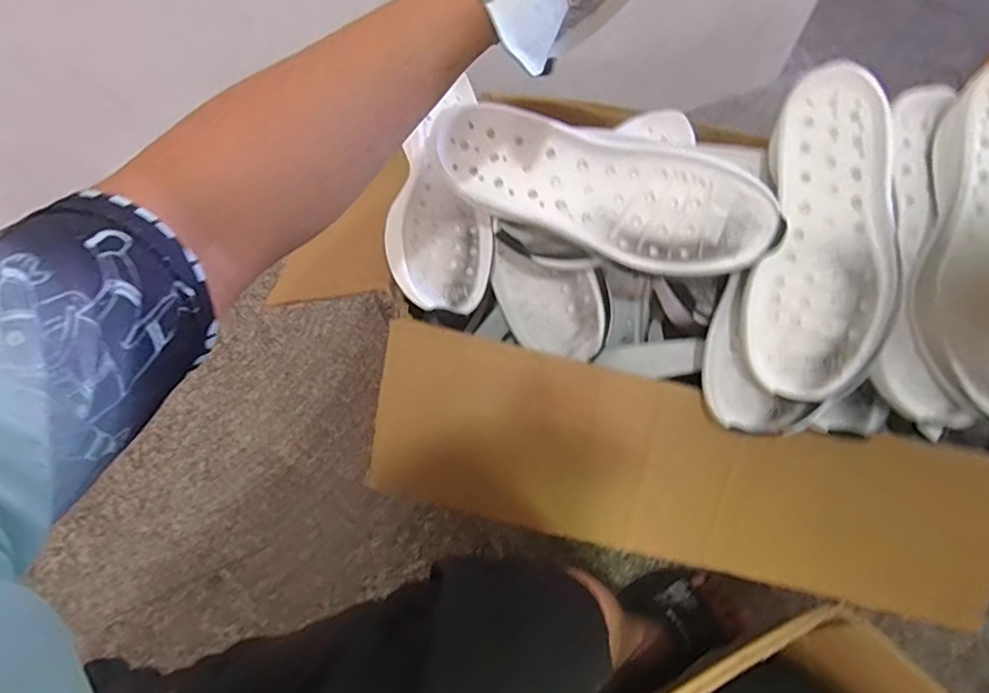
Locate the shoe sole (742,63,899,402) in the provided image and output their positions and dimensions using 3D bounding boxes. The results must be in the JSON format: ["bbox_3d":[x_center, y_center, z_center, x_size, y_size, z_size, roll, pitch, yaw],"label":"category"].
[{"bbox_3d":[0.286,-0.105,0.493,0.102,0.049,0.318,13,77,5],"label":"shoe sole"}]

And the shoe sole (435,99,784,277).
[{"bbox_3d":[0.088,-0.135,0.514,0.298,0.035,0.112,17,103,6],"label":"shoe sole"}]

